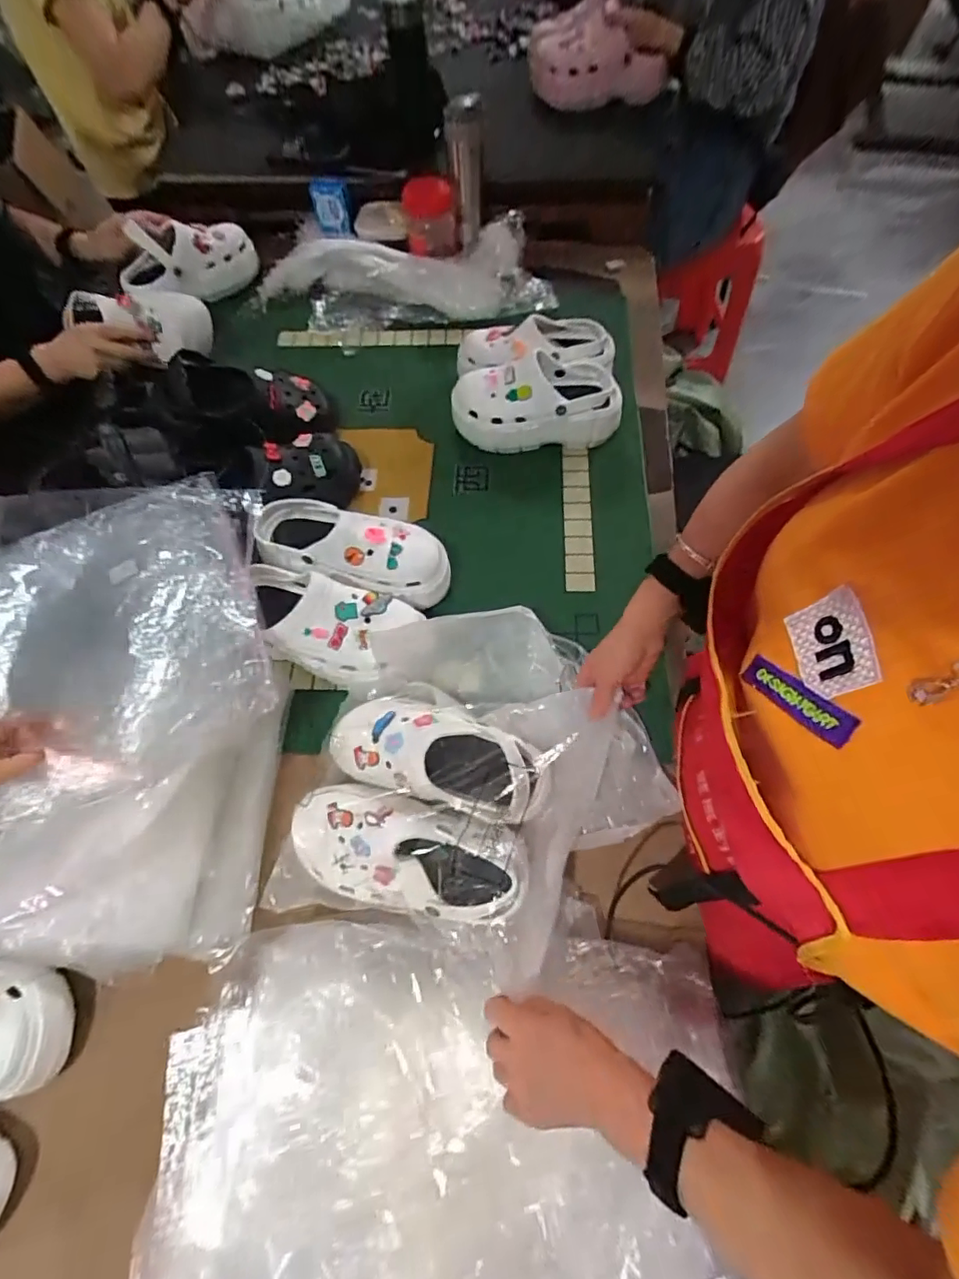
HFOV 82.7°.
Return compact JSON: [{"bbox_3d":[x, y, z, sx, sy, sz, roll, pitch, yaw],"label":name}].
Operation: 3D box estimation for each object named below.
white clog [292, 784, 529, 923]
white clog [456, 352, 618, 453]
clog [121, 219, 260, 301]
[{"bbox_3d":[-0.072,0.211,0.535,0.231,0.075,0.103,12,67,8],"label":"white clog"},{"bbox_3d":[0.087,-0.365,0.849,0.251,0.097,0.121,-7,66,0],"label":"white clog"},{"bbox_3d":[-0.542,-0.716,1.028,0.091,0.117,0.251,43,57,18],"label":"clog"}]

